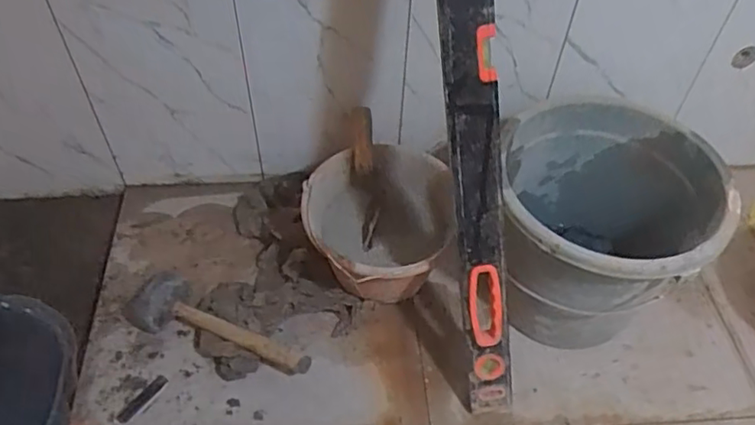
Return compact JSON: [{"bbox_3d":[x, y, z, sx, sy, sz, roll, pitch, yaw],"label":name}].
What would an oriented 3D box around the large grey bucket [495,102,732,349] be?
[{"bbox_3d":[0.310,0.028,0.904,0.296,0.258,0.297,1,51,-2],"label":"large grey bucket"}]

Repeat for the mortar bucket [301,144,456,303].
[{"bbox_3d":[0.002,0.029,0.984,0.223,0.160,0.261,-5,51,-7],"label":"mortar bucket"}]

